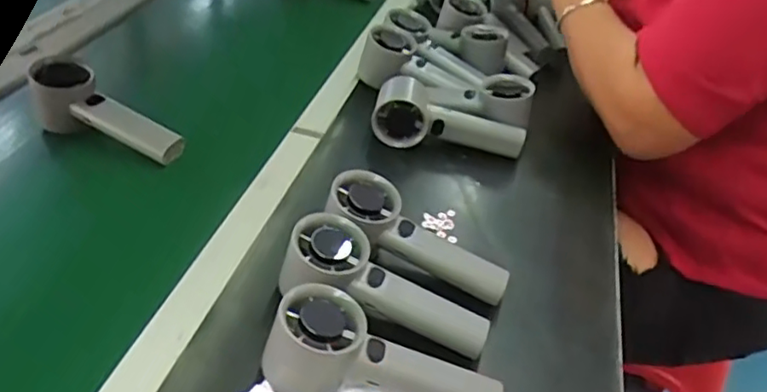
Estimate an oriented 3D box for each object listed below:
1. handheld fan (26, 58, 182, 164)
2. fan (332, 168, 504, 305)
[{"bbox_3d":[-0.253,-0.075,0.599,0.145,0.060,0.056,26,41,4],"label":"handheld fan"},{"bbox_3d":[0.027,0.037,0.511,0.158,0.034,0.060,33,41,-5],"label":"fan"}]

